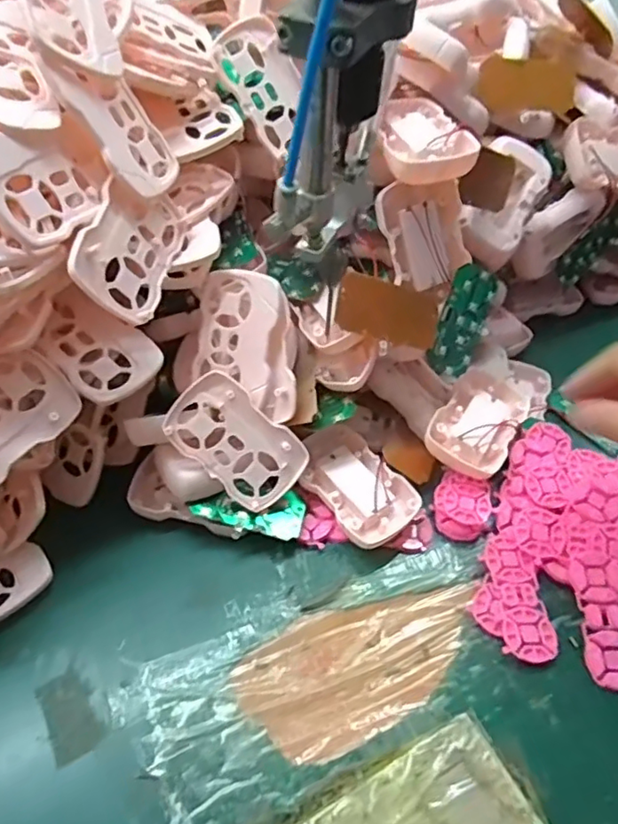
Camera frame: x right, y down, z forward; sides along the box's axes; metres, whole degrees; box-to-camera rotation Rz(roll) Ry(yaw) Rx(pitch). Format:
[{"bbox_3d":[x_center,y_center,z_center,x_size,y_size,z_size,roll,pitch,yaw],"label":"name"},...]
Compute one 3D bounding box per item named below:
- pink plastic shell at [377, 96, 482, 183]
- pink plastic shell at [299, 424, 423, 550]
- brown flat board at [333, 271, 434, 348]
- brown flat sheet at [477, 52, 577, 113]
[{"bbox_3d":[0.073,-0.175,0.364,0.055,0.014,0.086,0,47,-3],"label":"pink plastic shell"},{"bbox_3d":[0.031,0.046,0.391,0.055,0.011,0.087,-29,61,-22],"label":"pink plastic shell"},{"bbox_3d":[0.052,-0.065,0.375,0.072,0.004,0.039,9,87,-24],"label":"brown flat board"},{"bbox_3d":[0.168,-0.253,0.447,0.079,0.039,0.004,-3,41,-3],"label":"brown flat sheet"}]

